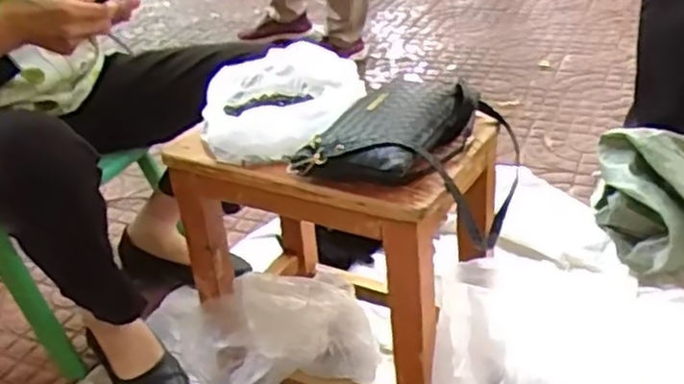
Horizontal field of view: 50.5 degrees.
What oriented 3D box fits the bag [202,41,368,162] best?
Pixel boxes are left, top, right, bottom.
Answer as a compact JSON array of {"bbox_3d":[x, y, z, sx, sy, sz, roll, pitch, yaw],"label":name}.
[{"bbox_3d":[-0.069,-0.105,0.820,0.173,0.059,0.198,8,37,21],"label":"bag"}]

